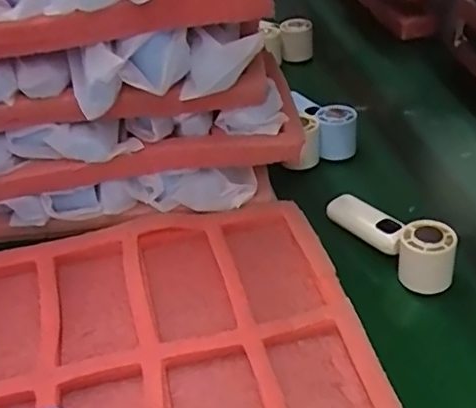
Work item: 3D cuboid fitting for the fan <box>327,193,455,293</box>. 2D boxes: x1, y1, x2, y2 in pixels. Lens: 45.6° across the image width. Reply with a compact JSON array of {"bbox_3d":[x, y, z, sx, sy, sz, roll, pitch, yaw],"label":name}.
[{"bbox_3d":[0.167,0.030,0.615,0.054,0.063,0.156,-20,45,-21],"label":"fan"}]

